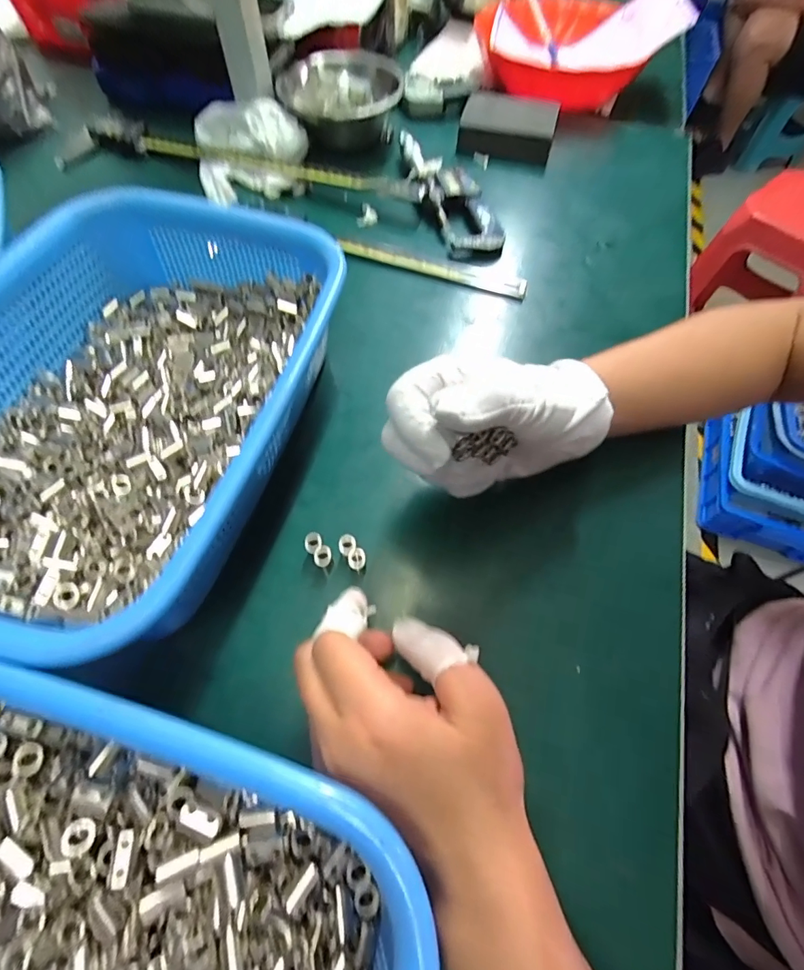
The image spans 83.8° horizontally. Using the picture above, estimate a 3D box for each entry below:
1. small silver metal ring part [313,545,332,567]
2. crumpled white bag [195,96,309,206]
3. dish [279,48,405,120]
[{"bbox_3d":[-0.045,0.040,0.253,0.010,0.004,0.012,-17,61,-12],"label":"small silver metal ring part"},{"bbox_3d":[-0.160,-0.329,0.449,0.112,0.022,0.119,8,82,7],"label":"crumpled white bag"},{"bbox_3d":[-0.063,-0.409,0.464,0.125,0.029,0.114,-7,62,-5],"label":"dish"}]

